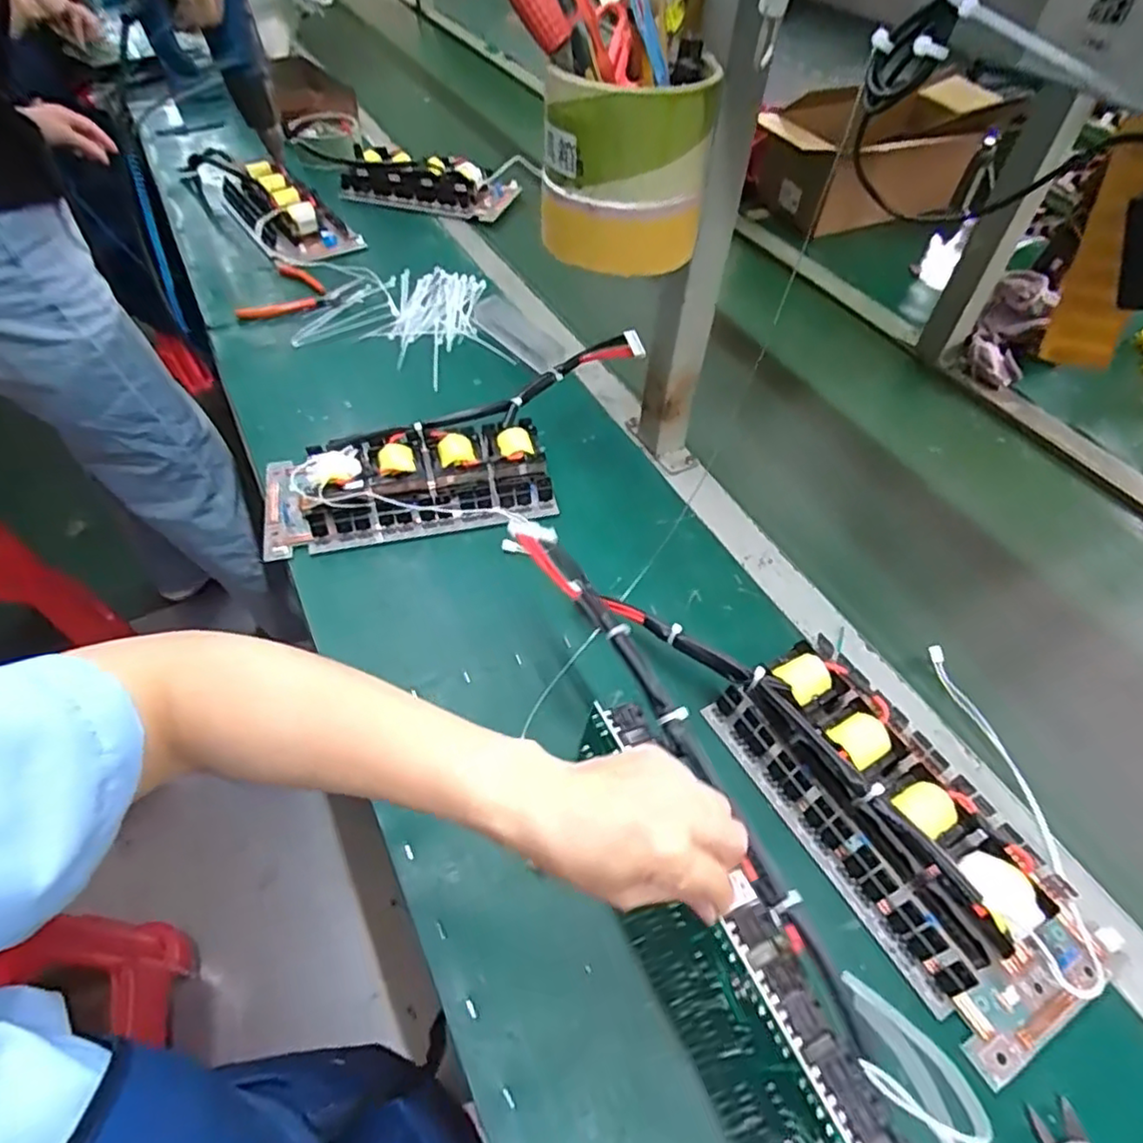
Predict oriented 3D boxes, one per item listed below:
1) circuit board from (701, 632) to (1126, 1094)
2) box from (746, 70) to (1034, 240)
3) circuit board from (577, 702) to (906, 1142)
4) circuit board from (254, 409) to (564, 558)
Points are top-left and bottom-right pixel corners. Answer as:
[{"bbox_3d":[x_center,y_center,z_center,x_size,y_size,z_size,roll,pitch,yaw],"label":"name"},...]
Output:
[{"bbox_3d":[0.238,0.174,0.478,0.128,0.058,0.278,-23,55,-20],"label":"circuit board"},{"bbox_3d":[0.526,-0.725,1.151,0.423,0.174,0.235,-29,57,-24],"label":"box"},{"bbox_3d":[0.079,0.216,0.356,0.043,0.135,0.264,-22,54,-19],"label":"circuit board"},{"bbox_3d":[-0.168,-0.090,0.683,0.286,0.071,0.115,-10,51,-10],"label":"circuit board"}]

